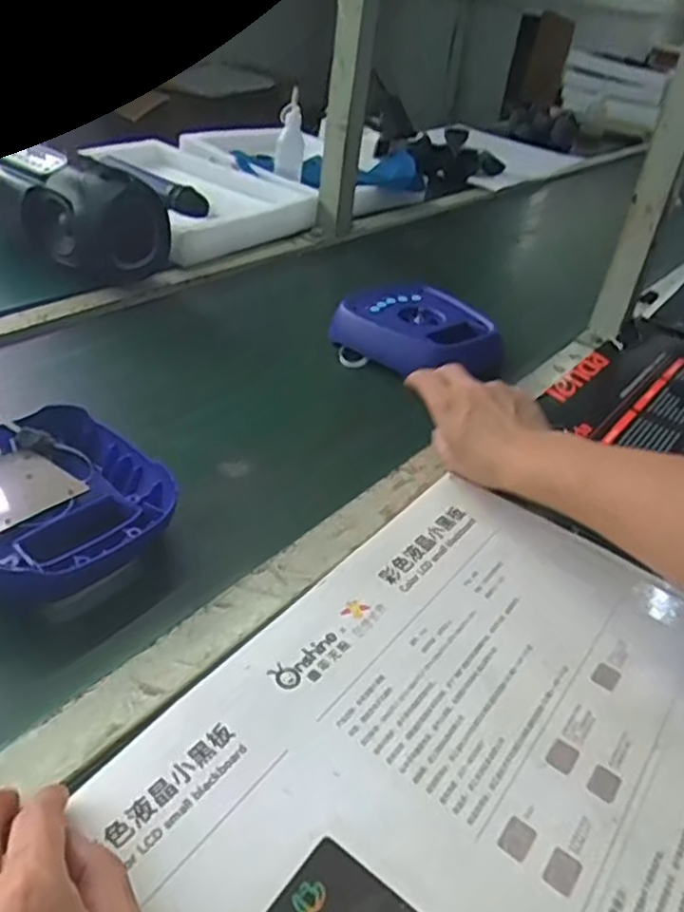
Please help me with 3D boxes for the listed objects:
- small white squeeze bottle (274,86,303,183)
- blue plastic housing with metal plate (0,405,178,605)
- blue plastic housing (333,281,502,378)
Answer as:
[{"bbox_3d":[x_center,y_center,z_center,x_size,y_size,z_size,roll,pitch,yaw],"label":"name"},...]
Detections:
[{"bbox_3d":[-0.084,-0.536,1.209,0.052,0.125,0.051,5,35,-6],"label":"small white squeeze bottle"},{"bbox_3d":[-0.215,0.035,0.506,0.195,0.040,0.167,31,40,30],"label":"blue plastic housing with metal plate"},{"bbox_3d":[0.087,-0.140,0.831,0.157,0.045,0.169,-23,44,-37],"label":"blue plastic housing"}]

